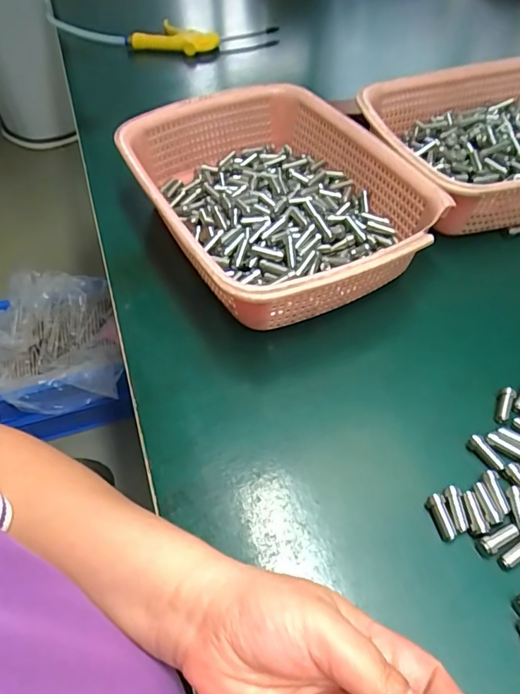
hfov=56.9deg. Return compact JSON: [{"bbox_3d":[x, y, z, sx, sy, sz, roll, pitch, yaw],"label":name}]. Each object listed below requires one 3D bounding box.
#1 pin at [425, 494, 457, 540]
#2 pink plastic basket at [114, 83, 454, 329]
[{"bbox_3d":[0.113,0.106,0.299,0.010,0.009,0.027,-12,66,-7],"label":"pin"},{"bbox_3d":[0.012,-0.135,0.449,0.216,0.079,0.288,-25,55,-17],"label":"pink plastic basket"}]

